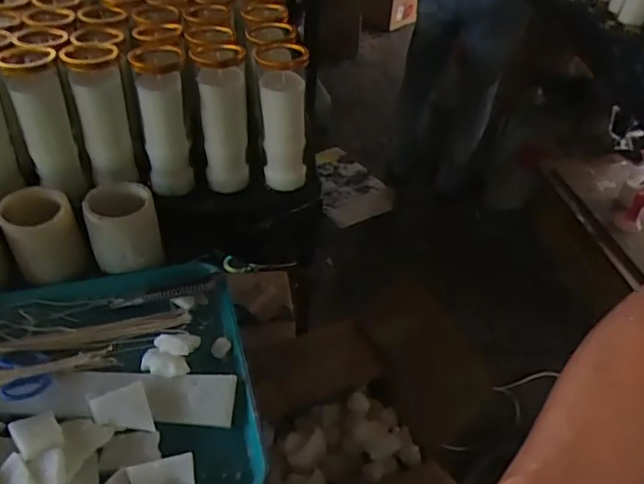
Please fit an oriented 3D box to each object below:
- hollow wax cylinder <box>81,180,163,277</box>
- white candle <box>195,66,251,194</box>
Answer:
[{"bbox_3d":[-0.271,-0.023,0.783,0.090,0.095,0.076,-10,44,-15],"label":"hollow wax cylinder"},{"bbox_3d":[-0.144,-0.168,0.849,0.067,0.186,0.051,-9,44,-14],"label":"white candle"}]

